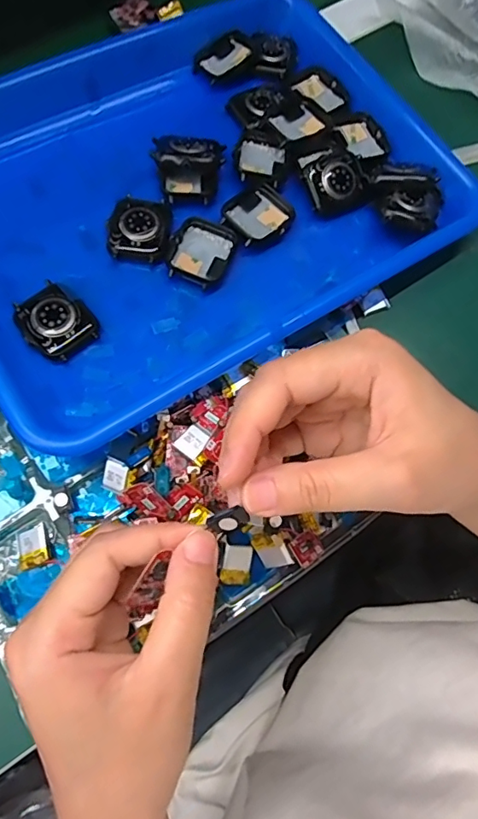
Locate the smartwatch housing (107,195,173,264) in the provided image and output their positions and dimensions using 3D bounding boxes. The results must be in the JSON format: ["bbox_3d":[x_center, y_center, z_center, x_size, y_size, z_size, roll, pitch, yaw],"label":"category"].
[{"bbox_3d":[-0.061,-0.112,0.318,0.037,0.010,0.042,4,76,2],"label":"smartwatch housing"}]

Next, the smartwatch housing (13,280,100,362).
[{"bbox_3d":[-0.103,-0.049,0.295,0.036,0.018,0.043,-42,79,-9],"label":"smartwatch housing"}]

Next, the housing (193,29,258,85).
[{"bbox_3d":[-0.009,-0.257,0.379,0.046,0.008,0.033,-37,79,-7],"label":"housing"}]

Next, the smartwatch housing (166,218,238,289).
[{"bbox_3d":[-0.023,-0.097,0.317,0.036,0.010,0.043,20,78,6],"label":"smartwatch housing"}]

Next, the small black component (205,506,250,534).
[{"bbox_3d":[-0.004,0.041,0.188,0.015,0.004,0.008,-24,77,-5],"label":"small black component"}]

